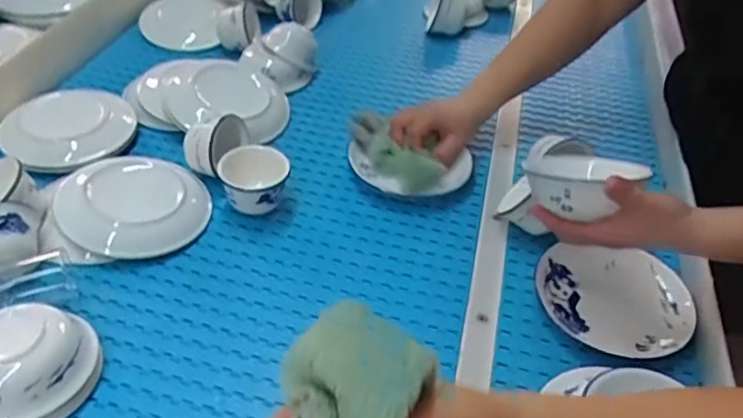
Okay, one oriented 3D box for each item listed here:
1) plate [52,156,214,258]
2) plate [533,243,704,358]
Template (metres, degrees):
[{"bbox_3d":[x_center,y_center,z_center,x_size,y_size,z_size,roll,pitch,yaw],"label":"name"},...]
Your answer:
[{"bbox_3d":[-0.248,-0.009,0.668,0.133,0.032,0.144,10,51,-12],"label":"plate"},{"bbox_3d":[0.235,0.093,0.615,0.142,0.028,0.121,12,49,15],"label":"plate"}]

